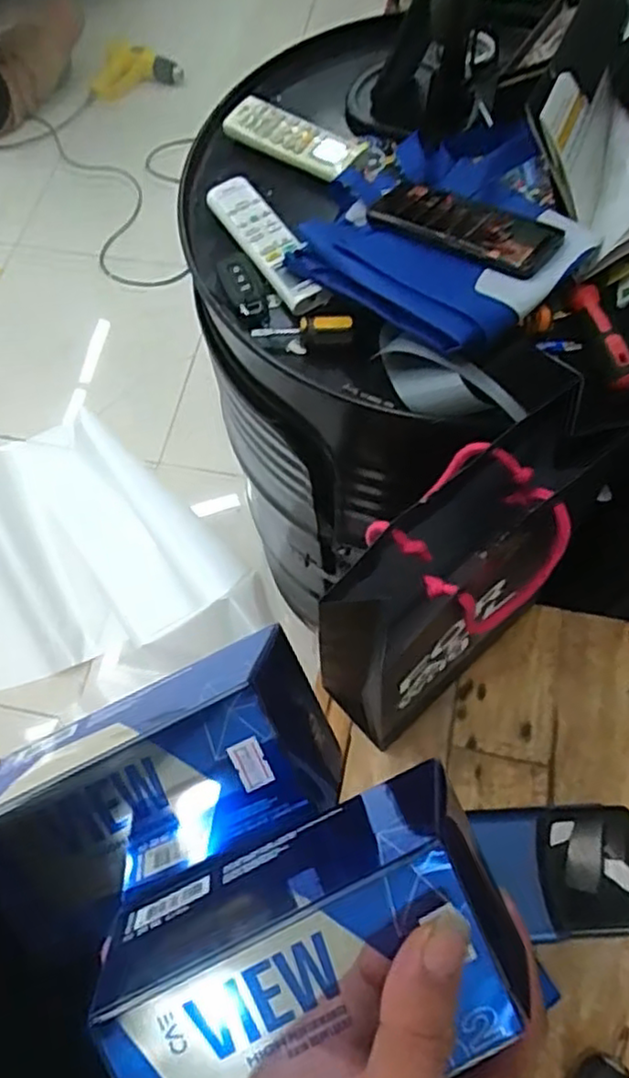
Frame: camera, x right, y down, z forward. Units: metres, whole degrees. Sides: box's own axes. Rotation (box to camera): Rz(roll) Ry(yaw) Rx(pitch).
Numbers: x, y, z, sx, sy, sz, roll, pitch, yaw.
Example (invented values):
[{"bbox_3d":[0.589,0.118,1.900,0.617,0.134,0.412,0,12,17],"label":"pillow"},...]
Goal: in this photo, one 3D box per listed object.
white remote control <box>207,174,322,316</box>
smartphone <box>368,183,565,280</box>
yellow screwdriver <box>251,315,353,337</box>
[{"bbox_3d":[-0.048,-0.286,0.649,0.043,0.019,0.172,-28,69,-10],"label":"white remote control"},{"bbox_3d":[0.135,-0.286,0.609,0.172,0.013,0.077,33,68,24],"label":"smartphone"},{"bbox_3d":[-0.013,-0.191,0.607,0.094,0.014,0.012,-1,65,22],"label":"yellow screwdriver"}]

